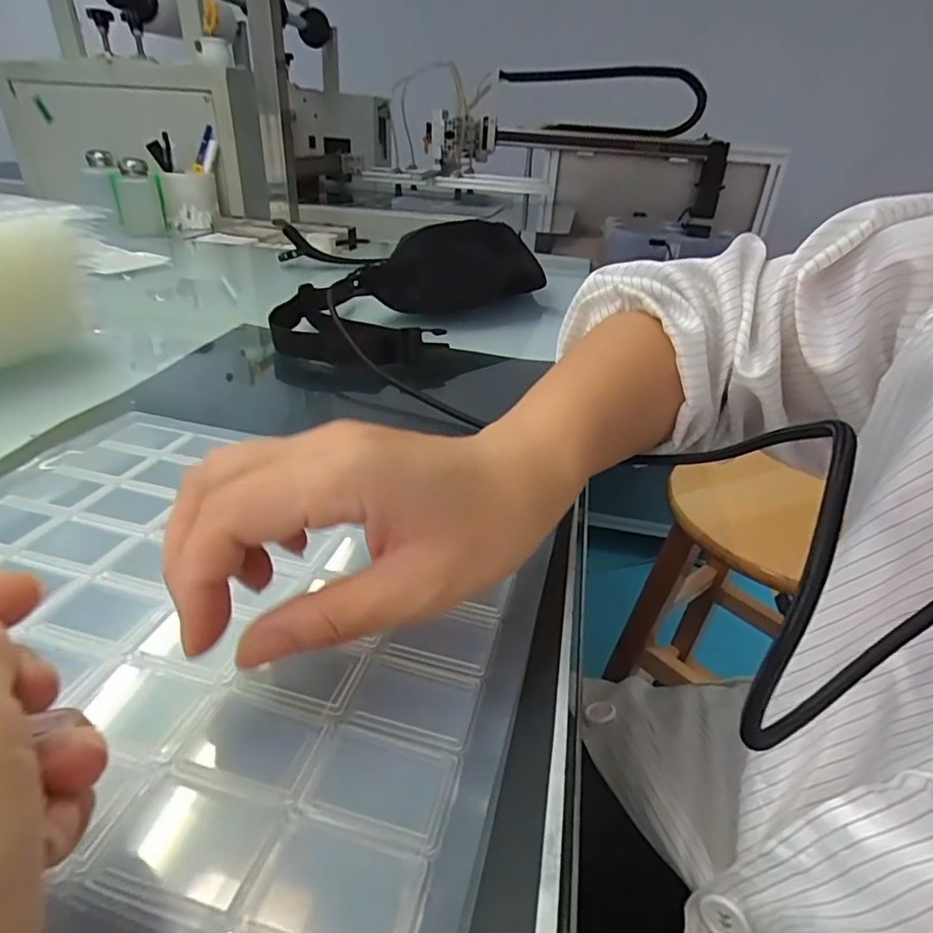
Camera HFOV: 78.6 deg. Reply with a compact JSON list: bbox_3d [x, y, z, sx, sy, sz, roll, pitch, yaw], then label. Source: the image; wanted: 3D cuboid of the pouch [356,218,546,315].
[{"bbox_3d":[-0.001,-0.218,0.618,0.064,0.075,0.237,26,37,32],"label":"pouch"}]

